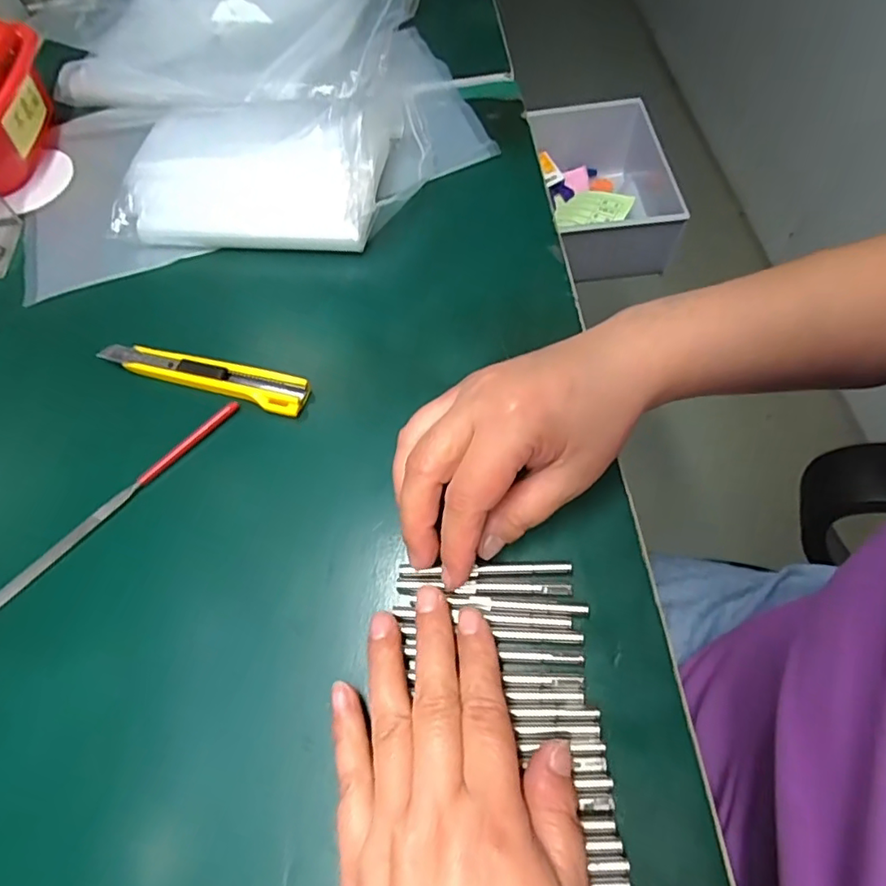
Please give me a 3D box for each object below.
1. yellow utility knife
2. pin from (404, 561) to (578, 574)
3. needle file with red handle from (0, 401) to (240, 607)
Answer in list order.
[{"bbox_3d":[-0.138,-0.041,0.329,0.128,0.010,0.023,15,63,13],"label":"yellow utility knife"},{"bbox_3d":[0.019,0.058,0.261,0.078,0.004,0.005,-2,61,4],"label":"pin"},{"bbox_3d":[-0.173,0.032,0.299,0.010,0.011,0.159,39,70,22],"label":"needle file with red handle"}]

